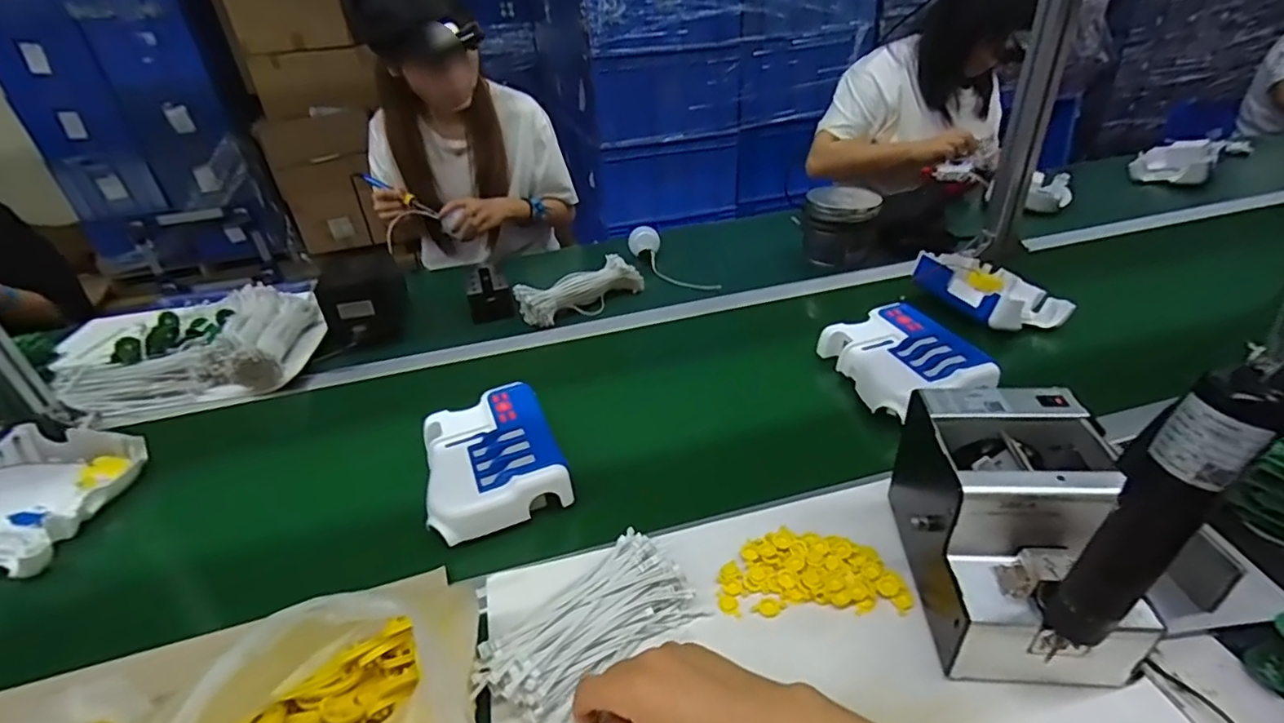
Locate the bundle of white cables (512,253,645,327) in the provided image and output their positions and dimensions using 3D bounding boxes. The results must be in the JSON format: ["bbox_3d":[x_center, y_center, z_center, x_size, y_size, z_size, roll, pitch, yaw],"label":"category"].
[{"bbox_3d":[-0.102,-0.116,1.005,0.211,0.065,0.077,-25,38,-32],"label":"bundle of white cables"}]

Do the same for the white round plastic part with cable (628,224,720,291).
[{"bbox_3d":[0.054,-0.179,1.101,0.055,0.045,0.229,-22,52,-28],"label":"white round plastic part with cable"}]

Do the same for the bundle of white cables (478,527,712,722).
[{"bbox_3d":[-0.039,0.219,0.489,0.169,0.043,0.095,-28,40,-35],"label":"bundle of white cables"}]

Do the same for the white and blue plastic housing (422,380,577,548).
[{"bbox_3d":[-0.168,0.102,0.650,0.139,0.046,0.180,-15,34,-19],"label":"white and blue plastic housing"}]

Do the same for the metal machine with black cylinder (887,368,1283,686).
[{"bbox_3d":[0.295,0.084,0.435,0.126,0.275,0.210,1,32,5],"label":"metal machine with black cylinder"}]

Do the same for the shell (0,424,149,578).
[{"bbox_3d":[-0.690,0.155,0.661,0.150,0.076,0.199,-1,32,2],"label":"shell"}]

